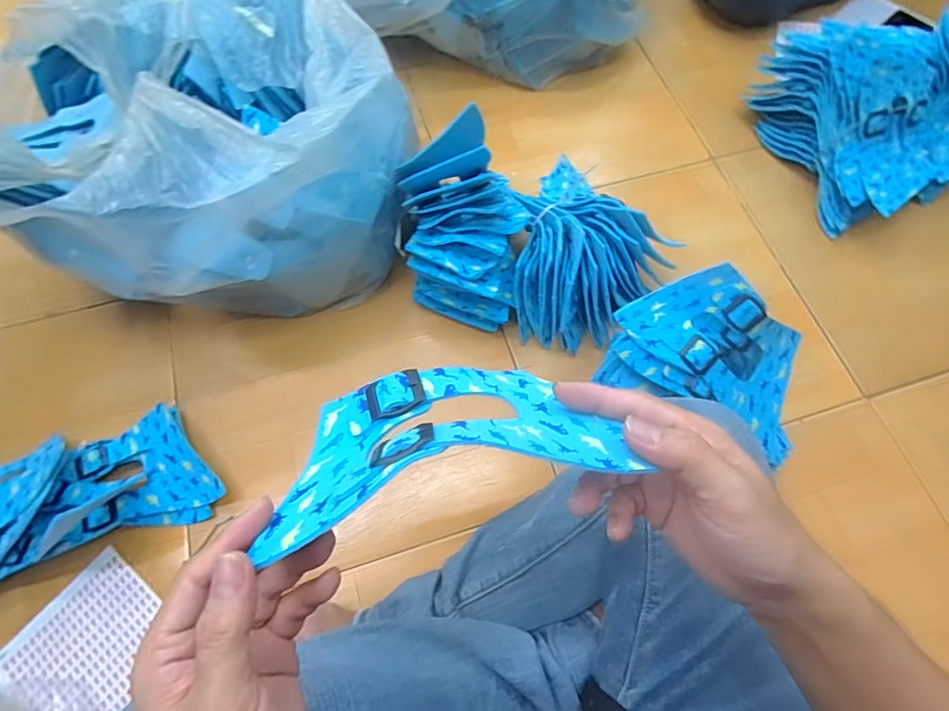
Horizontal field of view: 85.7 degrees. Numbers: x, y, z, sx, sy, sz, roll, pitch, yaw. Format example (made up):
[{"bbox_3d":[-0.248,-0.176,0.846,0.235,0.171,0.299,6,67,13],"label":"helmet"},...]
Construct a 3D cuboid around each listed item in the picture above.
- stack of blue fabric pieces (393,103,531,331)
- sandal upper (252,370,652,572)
[{"bbox_3d":[-0.015,-0.136,0.597,0.143,0.191,0.149,3,67,1],"label":"stack of blue fabric pieces"},{"bbox_3d":[-0.014,0.043,0.278,0.178,0.045,0.113,-2,22,-10],"label":"sandal upper"}]

